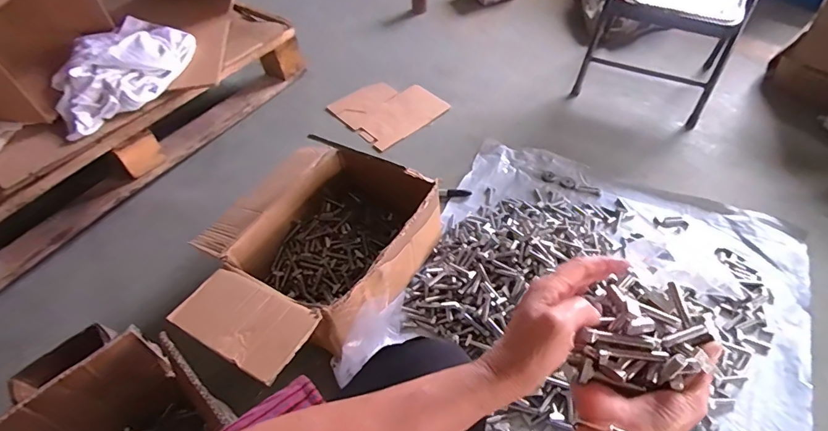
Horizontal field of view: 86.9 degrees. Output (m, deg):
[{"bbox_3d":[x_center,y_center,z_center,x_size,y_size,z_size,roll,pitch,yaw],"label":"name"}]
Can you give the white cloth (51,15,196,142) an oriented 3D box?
[{"bbox_3d":[-0.667,-0.350,1.011,0.235,0.082,0.433,-1,49,-4],"label":"white cloth"}]

